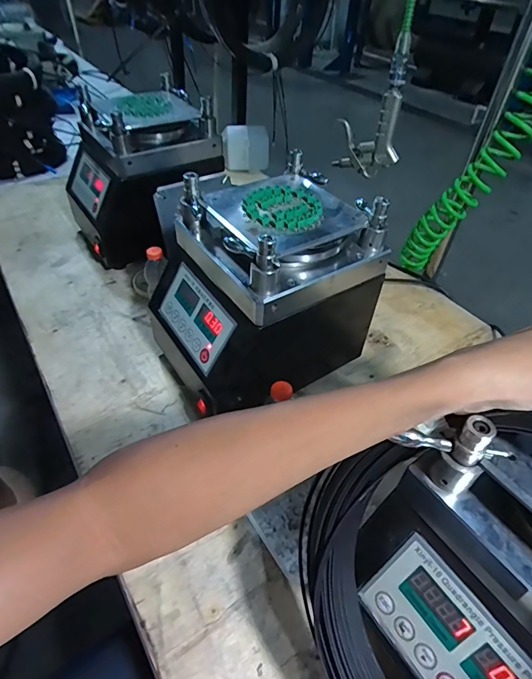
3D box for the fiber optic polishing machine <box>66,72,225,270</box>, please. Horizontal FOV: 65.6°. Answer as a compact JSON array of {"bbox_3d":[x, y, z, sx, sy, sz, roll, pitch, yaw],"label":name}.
[{"bbox_3d":[-0.261,-0.334,0.875,0.273,0.291,0.217,-22,50,-24],"label":"fiber optic polishing machine"}]

